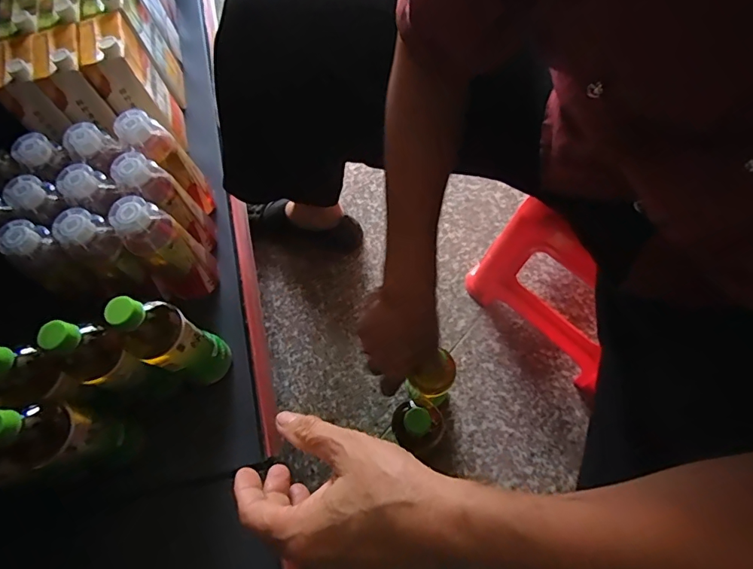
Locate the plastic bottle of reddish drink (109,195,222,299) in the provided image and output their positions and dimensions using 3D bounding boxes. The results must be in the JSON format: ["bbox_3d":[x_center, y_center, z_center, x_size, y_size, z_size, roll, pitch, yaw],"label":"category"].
[{"bbox_3d":[-0.277,-0.041,0.619,0.078,0.191,0.067,-35,69,-11],"label":"plastic bottle of reddish drink"}]

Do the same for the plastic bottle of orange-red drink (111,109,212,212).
[{"bbox_3d":[-0.300,-0.169,0.680,0.067,0.193,0.065,-36,70,-11],"label":"plastic bottle of orange-red drink"}]

